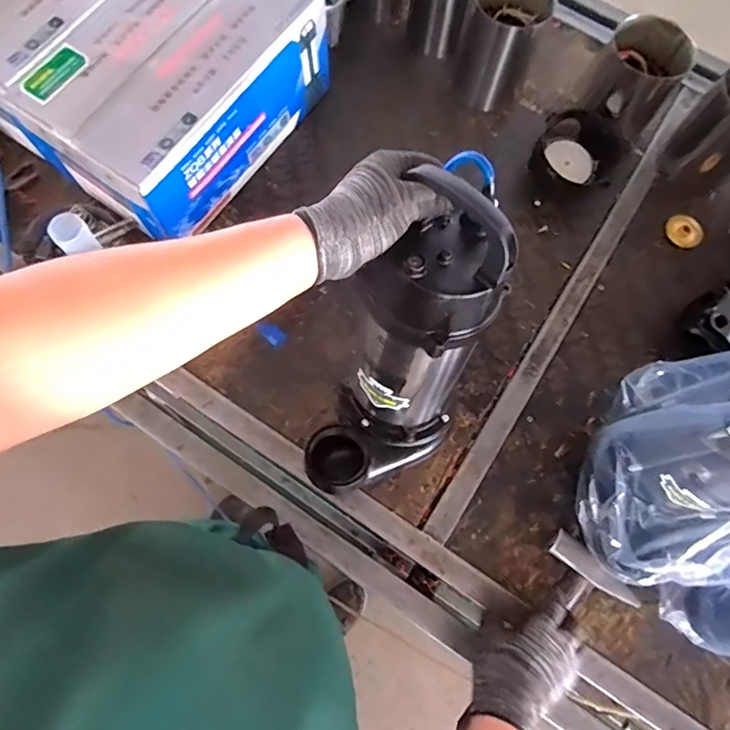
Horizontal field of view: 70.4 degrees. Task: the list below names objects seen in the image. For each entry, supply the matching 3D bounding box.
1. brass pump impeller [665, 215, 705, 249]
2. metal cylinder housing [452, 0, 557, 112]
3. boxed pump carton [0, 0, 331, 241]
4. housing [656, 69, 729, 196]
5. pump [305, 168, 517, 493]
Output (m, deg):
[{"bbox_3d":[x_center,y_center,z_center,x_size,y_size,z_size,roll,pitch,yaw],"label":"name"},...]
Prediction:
[{"bbox_3d":[0.526,-0.220,0.852,0.051,0.013,0.059,-37,78,-12],"label":"brass pump impeller"},{"bbox_3d":[0.219,-0.523,0.849,0.127,0.160,0.108,15,73,3],"label":"metal cylinder housing"},{"bbox_3d":[-0.271,-0.417,0.775,0.258,0.161,0.407,35,75,8],"label":"boxed pump carton"},{"bbox_3d":[0.568,-0.369,0.815,0.110,0.165,0.120,-40,78,-12],"label":"housing"},{"bbox_3d":[0.047,0.000,0.510,0.126,0.354,0.134,29,50,7],"label":"pump"}]

